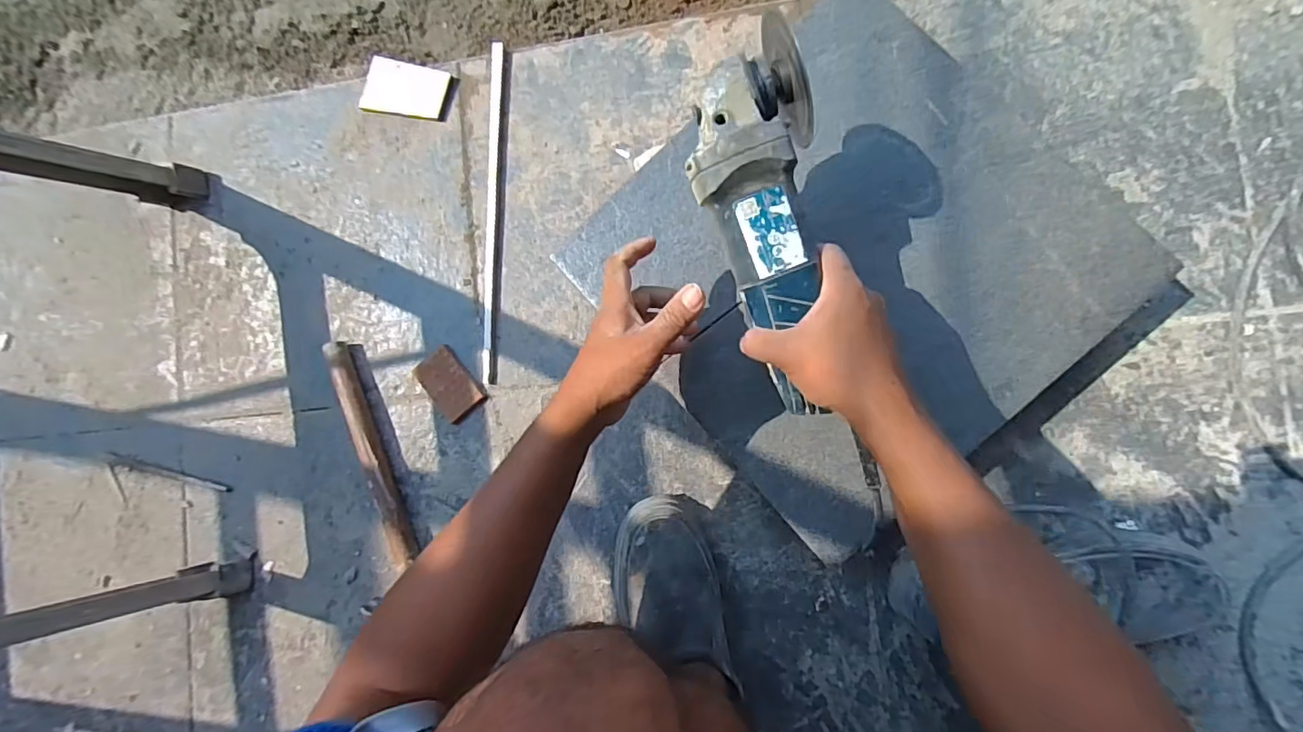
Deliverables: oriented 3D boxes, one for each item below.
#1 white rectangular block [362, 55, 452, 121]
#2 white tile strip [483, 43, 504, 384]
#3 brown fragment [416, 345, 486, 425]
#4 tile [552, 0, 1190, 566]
[{"bbox_3d":[-0.297,-0.332,0.656,0.104,0.011,0.062,13,89,9],"label":"white rectangular block"},{"bbox_3d":[-0.186,-0.180,0.637,0.015,0.007,0.393,1,87,8],"label":"white tile strip"},{"bbox_3d":[-0.230,0.021,0.627,0.053,0.013,0.079,-40,82,4],"label":"brown fragment"},{"bbox_3d":[0.179,-0.090,0.501,0.390,0.011,0.394,-42,82,4],"label":"tile"}]

